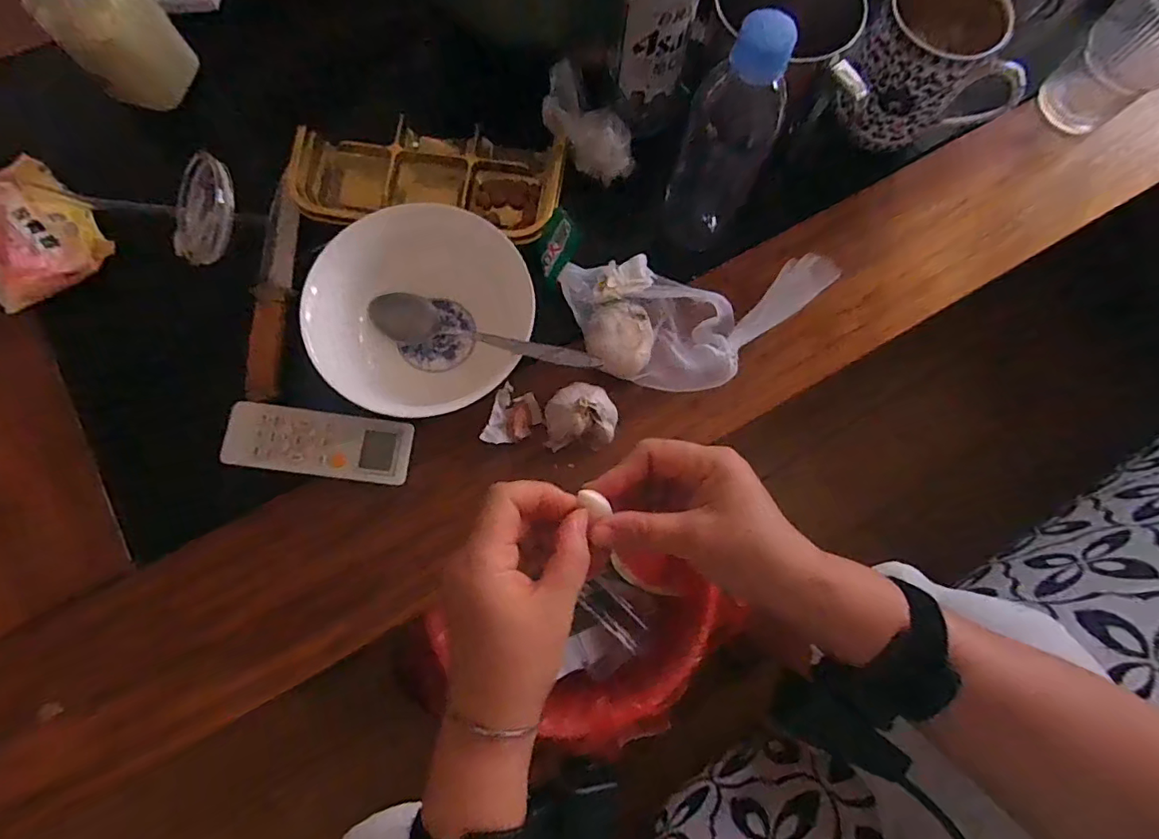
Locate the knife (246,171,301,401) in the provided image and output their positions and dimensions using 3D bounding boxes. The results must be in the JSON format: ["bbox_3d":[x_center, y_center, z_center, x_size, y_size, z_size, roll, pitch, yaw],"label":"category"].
[{"bbox_3d":[-0.242,-0.103,0.431,0.031,0.013,0.179,-4,77,-3],"label":"knife"}]

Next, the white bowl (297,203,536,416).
[{"bbox_3d":[-0.117,-0.084,0.410,0.154,0.058,0.147,0,77,-2],"label":"white bowl"}]

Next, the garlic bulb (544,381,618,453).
[{"bbox_3d":[0.001,-0.003,0.405,0.052,0.034,0.045,-3,77,-3],"label":"garlic bulb"}]

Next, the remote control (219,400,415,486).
[{"bbox_3d":[-0.192,0.018,0.401,0.129,0.020,0.047,6,76,0],"label":"remote control"}]

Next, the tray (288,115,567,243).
[{"bbox_3d":[-0.121,-0.202,0.458,0.212,0.041,0.098,8,76,0],"label":"tray"}]

